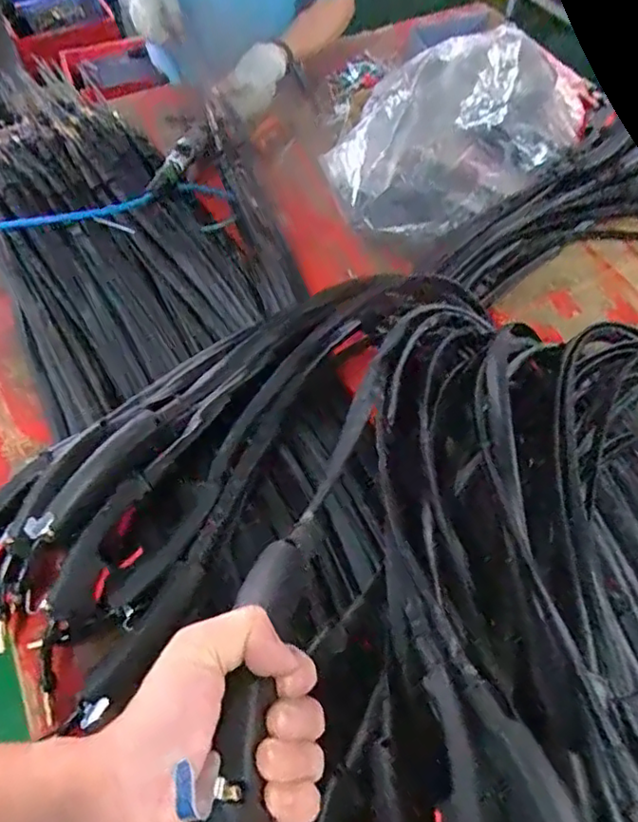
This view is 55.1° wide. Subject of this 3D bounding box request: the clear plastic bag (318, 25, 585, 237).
[{"bbox_3d":[0.234,-0.448,0.956,0.460,0.113,0.244,-40,65,-22],"label":"clear plastic bag"}]

